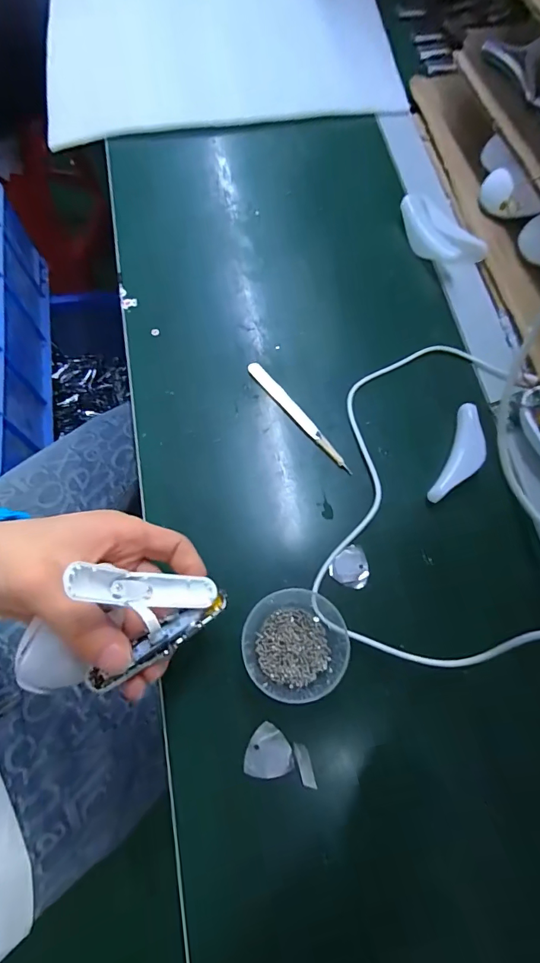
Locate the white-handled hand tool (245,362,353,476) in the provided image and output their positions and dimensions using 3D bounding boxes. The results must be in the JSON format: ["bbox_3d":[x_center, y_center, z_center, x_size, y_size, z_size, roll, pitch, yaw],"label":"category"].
[{"bbox_3d":[0.024,-0.055,0.363,0.011,0.005,0.125,-38,77,-15],"label":"white-handled hand tool"}]

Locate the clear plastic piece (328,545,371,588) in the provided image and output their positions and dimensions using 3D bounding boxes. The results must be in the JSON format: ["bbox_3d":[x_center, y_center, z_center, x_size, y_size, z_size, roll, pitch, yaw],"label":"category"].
[{"bbox_3d":[0.062,0.065,0.324,0.028,0.005,0.030,1,70,-3],"label":"clear plastic piece"}]

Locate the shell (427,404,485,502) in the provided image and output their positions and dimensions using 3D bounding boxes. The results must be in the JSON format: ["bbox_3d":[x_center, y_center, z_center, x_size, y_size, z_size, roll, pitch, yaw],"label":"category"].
[{"bbox_3d":[0.153,-0.021,0.343,0.027,0.018,0.086,24,71,5],"label":"shell"}]

